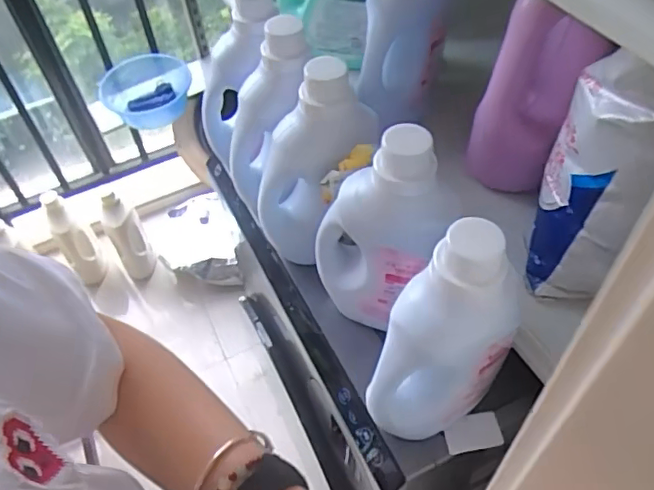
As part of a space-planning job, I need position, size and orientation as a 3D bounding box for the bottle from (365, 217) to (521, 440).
[{"bbox_3d":[0.102,0.099,0.537,0.096,0.255,0.120,32,61,25],"label":"bottle"}]

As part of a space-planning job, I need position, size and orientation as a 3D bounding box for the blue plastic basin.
[{"bbox_3d":[-0.516,-0.444,1.629,0.255,0.112,0.256,-2,52,3],"label":"blue plastic basin"}]

